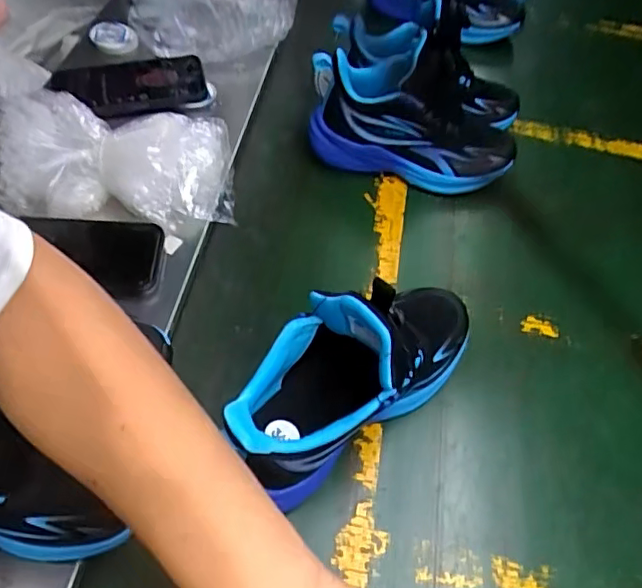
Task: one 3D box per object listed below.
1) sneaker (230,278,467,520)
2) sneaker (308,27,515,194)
[{"bbox_3d":[0.031,0.046,0.424,0.214,0.155,0.084,-36,65,-26],"label":"sneaker"},{"bbox_3d":[0.102,-0.204,0.624,0.223,0.143,0.113,13,54,4],"label":"sneaker"}]

